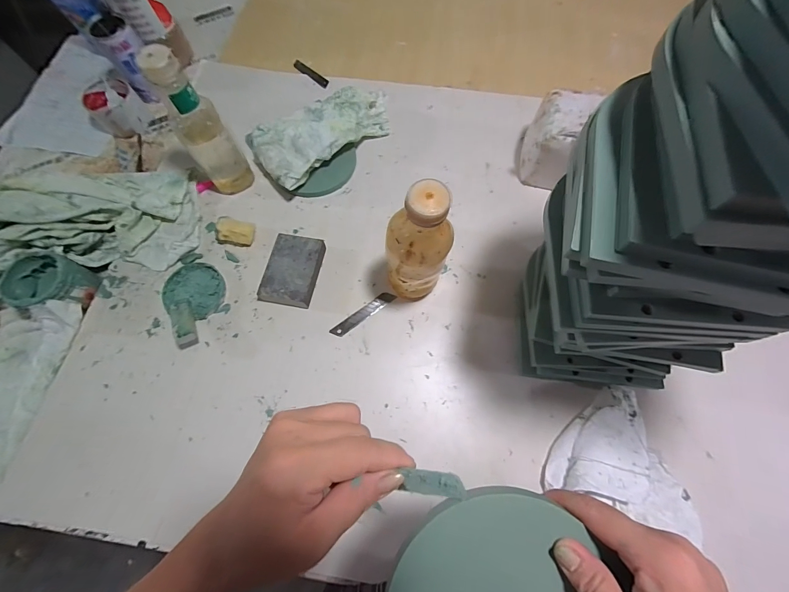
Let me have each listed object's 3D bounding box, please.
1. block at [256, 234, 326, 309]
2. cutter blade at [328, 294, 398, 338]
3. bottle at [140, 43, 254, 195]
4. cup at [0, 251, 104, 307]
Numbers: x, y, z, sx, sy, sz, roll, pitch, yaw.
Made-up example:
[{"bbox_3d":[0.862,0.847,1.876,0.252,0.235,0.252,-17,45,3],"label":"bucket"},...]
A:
[{"bbox_3d":[-0.143,-0.035,0.480,0.068,0.026,0.101,12,70,5],"label":"block"},{"bbox_3d":[-0.043,0.025,0.475,0.099,0.004,0.018,-36,81,-11],"label":"cutter blade"},{"bbox_3d":[-0.253,-0.216,0.454,0.061,0.201,0.052,-26,72,-9],"label":"bottle"},{"bbox_3d":[-0.464,-0.015,0.458,0.083,0.059,0.074,14,70,5],"label":"cup"}]

